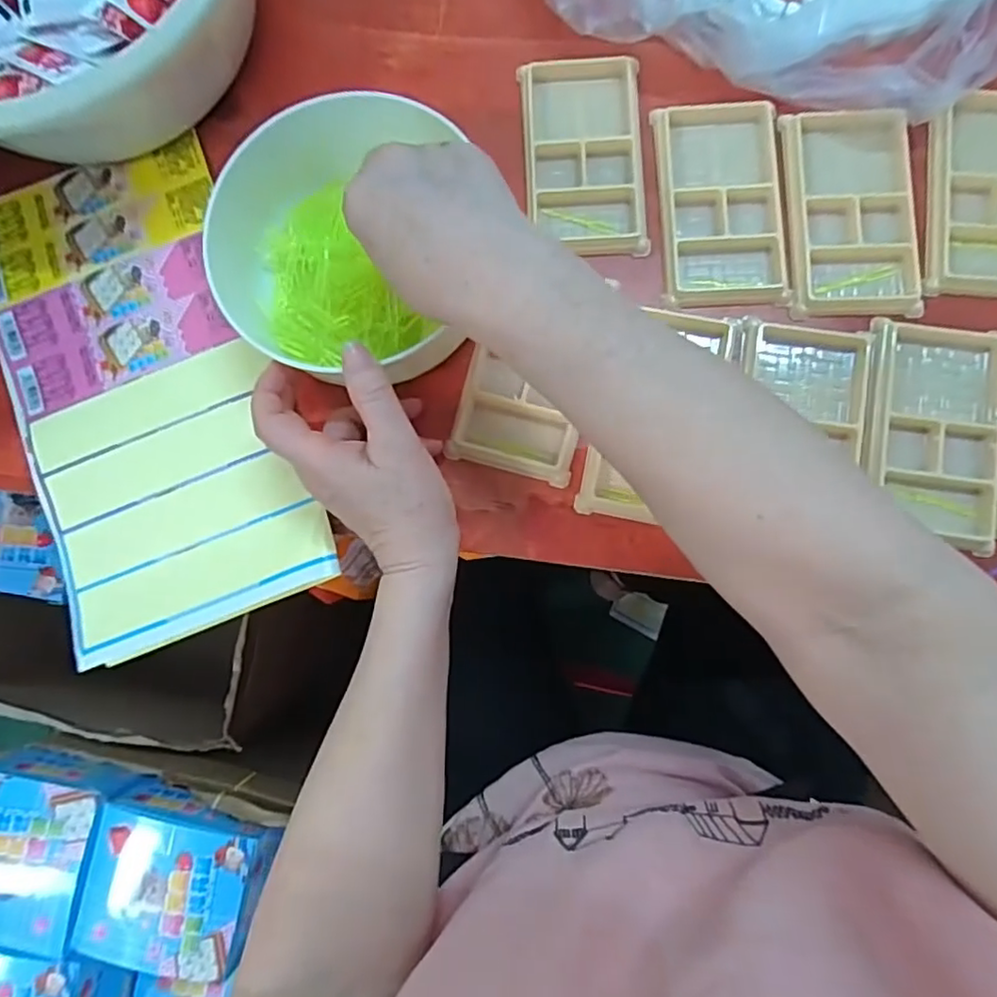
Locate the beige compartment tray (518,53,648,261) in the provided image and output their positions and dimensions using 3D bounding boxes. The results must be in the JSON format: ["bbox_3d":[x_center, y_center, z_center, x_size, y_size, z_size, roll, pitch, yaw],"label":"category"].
[{"bbox_3d":[0.058,-0.224,0.409,0.078,0.018,0.132,-4,84,2],"label":"beige compartment tray"}]

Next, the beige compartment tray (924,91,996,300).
[{"bbox_3d":[0.315,-0.195,0.386,0.078,0.014,0.133,5,85,3],"label":"beige compartment tray"}]

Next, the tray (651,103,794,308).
[{"bbox_3d":[0.145,-0.191,0.397,0.077,0.010,0.132,-2,84,2],"label":"tray"}]

